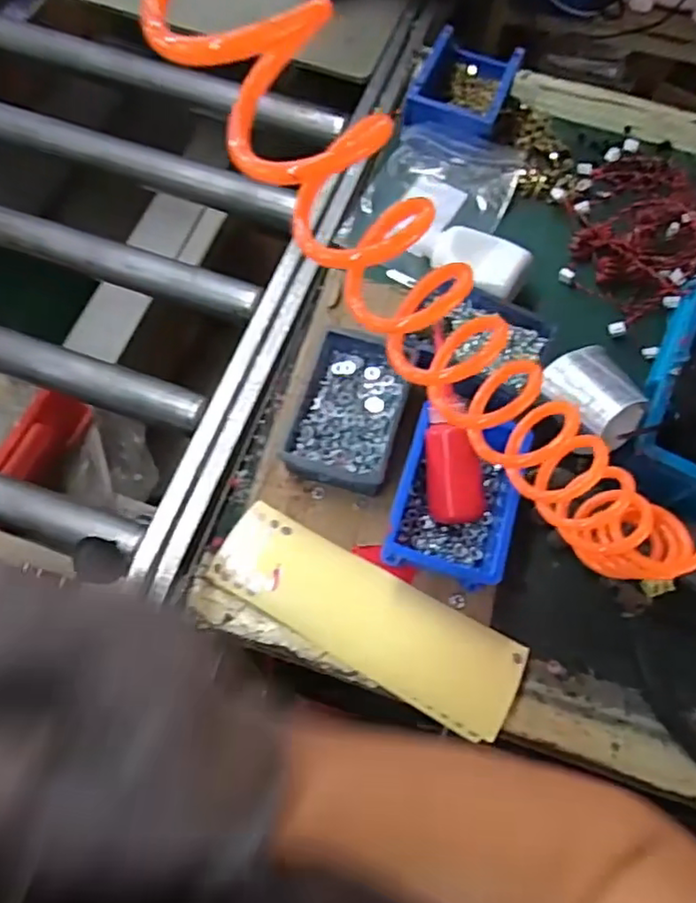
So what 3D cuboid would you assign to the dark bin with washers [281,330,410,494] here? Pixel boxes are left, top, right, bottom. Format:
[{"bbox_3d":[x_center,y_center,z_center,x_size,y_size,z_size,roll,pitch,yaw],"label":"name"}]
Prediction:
[{"bbox_3d":[0.003,-0.036,0.577,0.091,0.047,0.151,16,67,4],"label":"dark bin with washers"}]

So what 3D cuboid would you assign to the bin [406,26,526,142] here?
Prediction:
[{"bbox_3d":[0.137,-0.424,0.732,0.099,0.067,0.162,22,68,7],"label":"bin"}]

